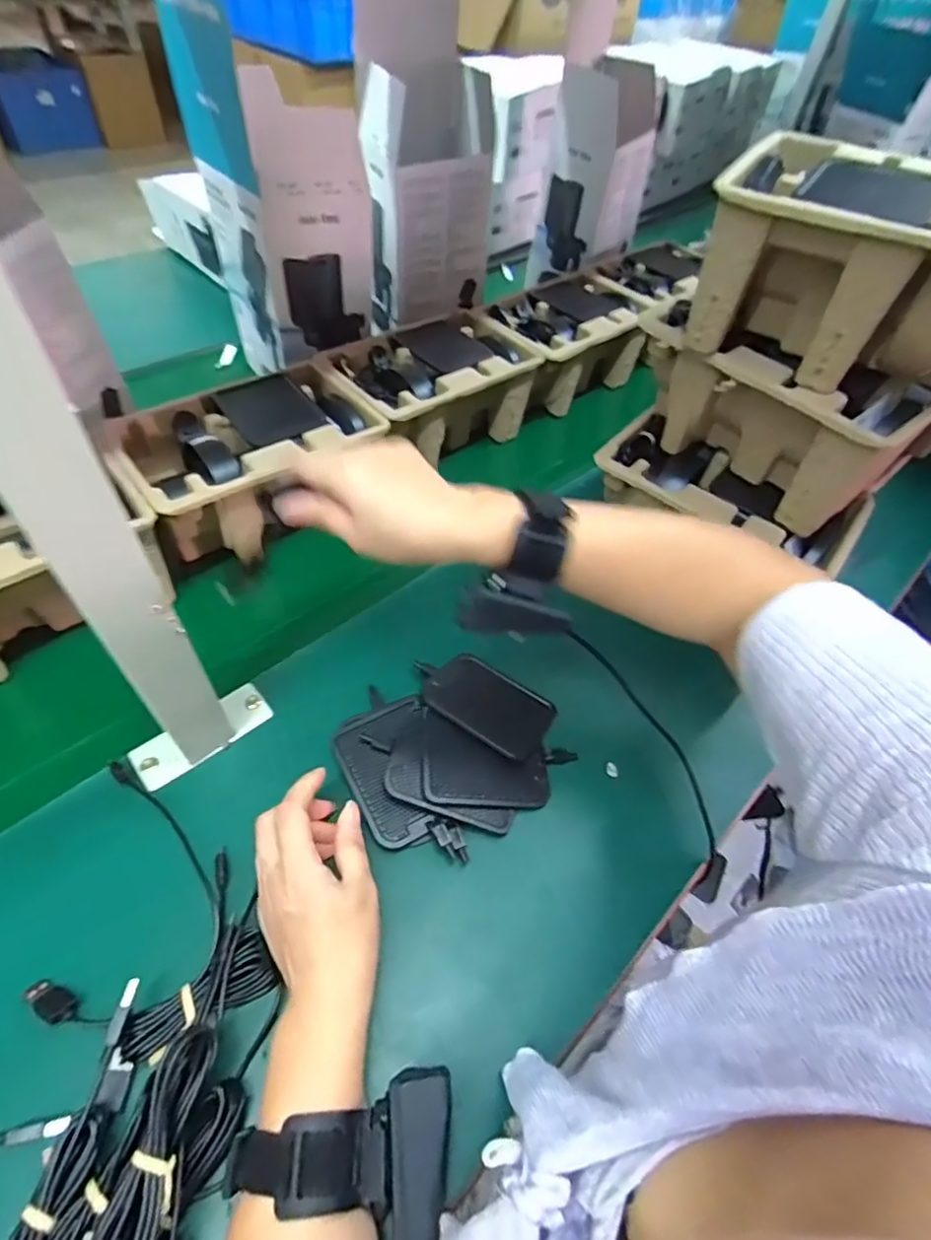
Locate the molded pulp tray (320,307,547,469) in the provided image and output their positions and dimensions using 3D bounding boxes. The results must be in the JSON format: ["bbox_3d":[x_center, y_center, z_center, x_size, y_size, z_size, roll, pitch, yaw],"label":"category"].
[{"bbox_3d":[-0.042,-0.264,0.671,0.251,0.105,0.145,-34,61,-25],"label":"molded pulp tray"}]

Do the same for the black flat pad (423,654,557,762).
[{"bbox_3d":[0.019,0.068,0.465,0.100,0.009,0.076,35,38,12],"label":"black flat pad"}]

